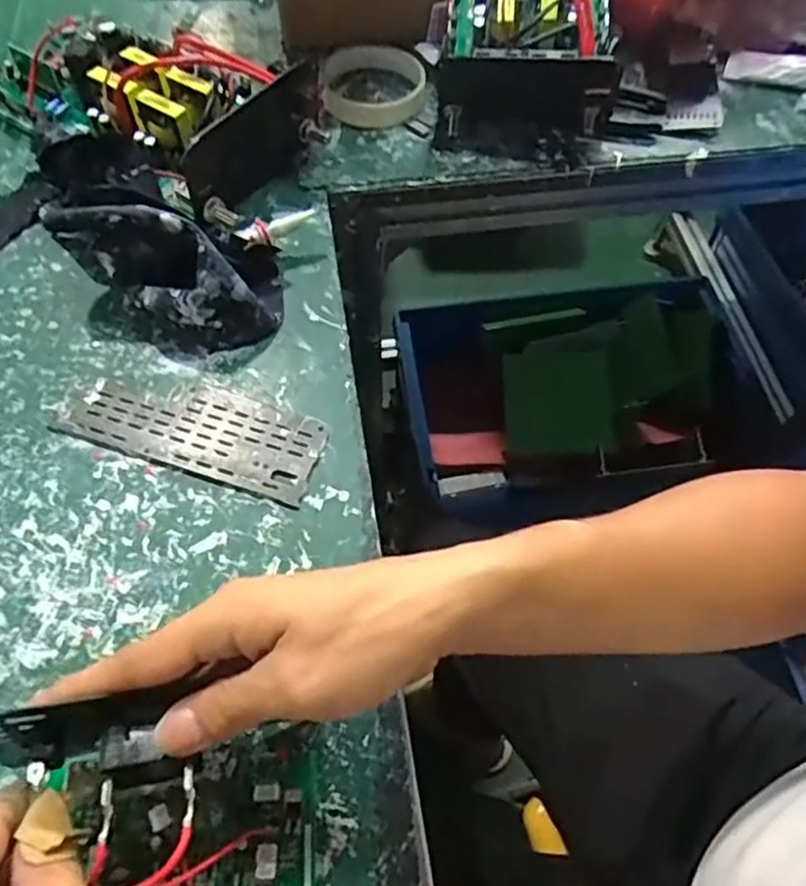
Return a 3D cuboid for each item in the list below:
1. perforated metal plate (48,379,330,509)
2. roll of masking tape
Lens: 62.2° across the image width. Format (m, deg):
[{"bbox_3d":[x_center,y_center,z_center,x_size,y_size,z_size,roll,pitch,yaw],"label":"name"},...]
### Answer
[{"bbox_3d":[-0.123,-0.010,0.394,0.151,0.004,0.057,16,62,8],"label":"perforated metal plate"},{"bbox_3d":[-0.024,-0.292,0.544,0.084,0.021,0.083,1,61,-1],"label":"roll of masking tape"}]

